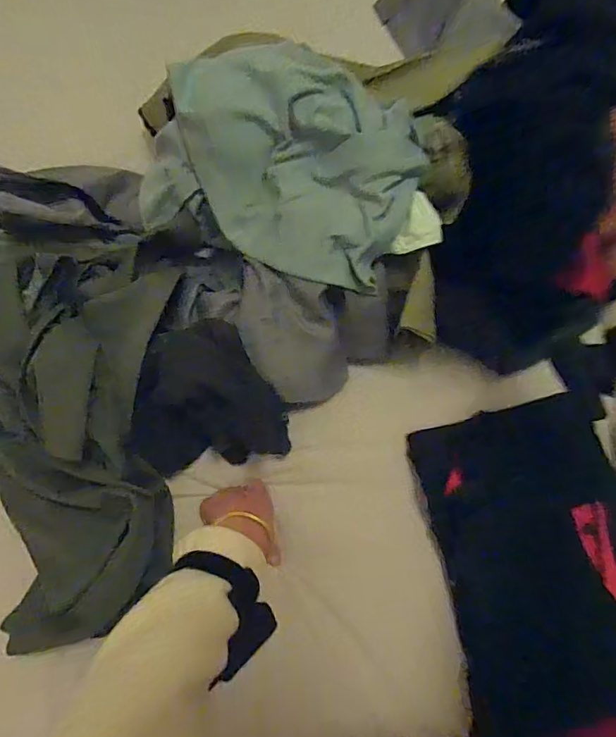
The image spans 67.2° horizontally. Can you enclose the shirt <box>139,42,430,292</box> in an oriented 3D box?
[{"bbox_3d":[-0.037,-0.237,0.522,0.326,0.095,0.210,26,75,5],"label":"shirt"}]

